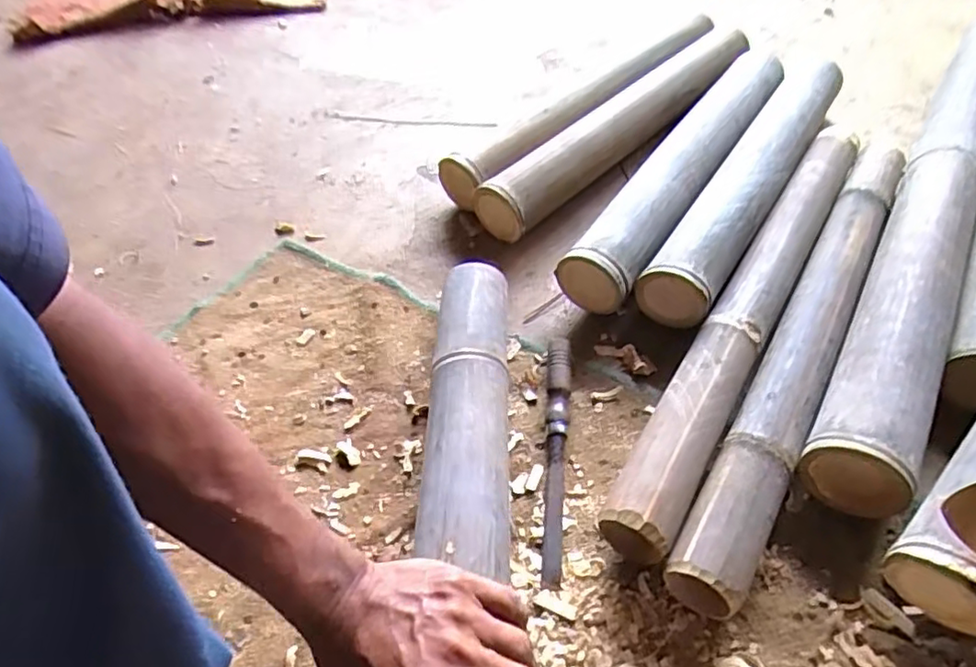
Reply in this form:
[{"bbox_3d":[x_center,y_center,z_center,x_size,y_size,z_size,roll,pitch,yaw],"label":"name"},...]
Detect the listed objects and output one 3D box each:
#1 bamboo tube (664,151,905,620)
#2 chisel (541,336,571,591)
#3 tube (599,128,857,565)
[{"bbox_3d":[0.328,-0.009,0.634,0.059,0.053,0.628,25,54,24],"label":"bamboo tube"},{"bbox_3d":[0.064,0.104,0.577,0.022,0.031,0.238,2,48,5],"label":"chisel"},{"bbox_3d":[0.280,-0.038,0.660,0.061,0.059,0.624,24,54,23],"label":"tube"}]

